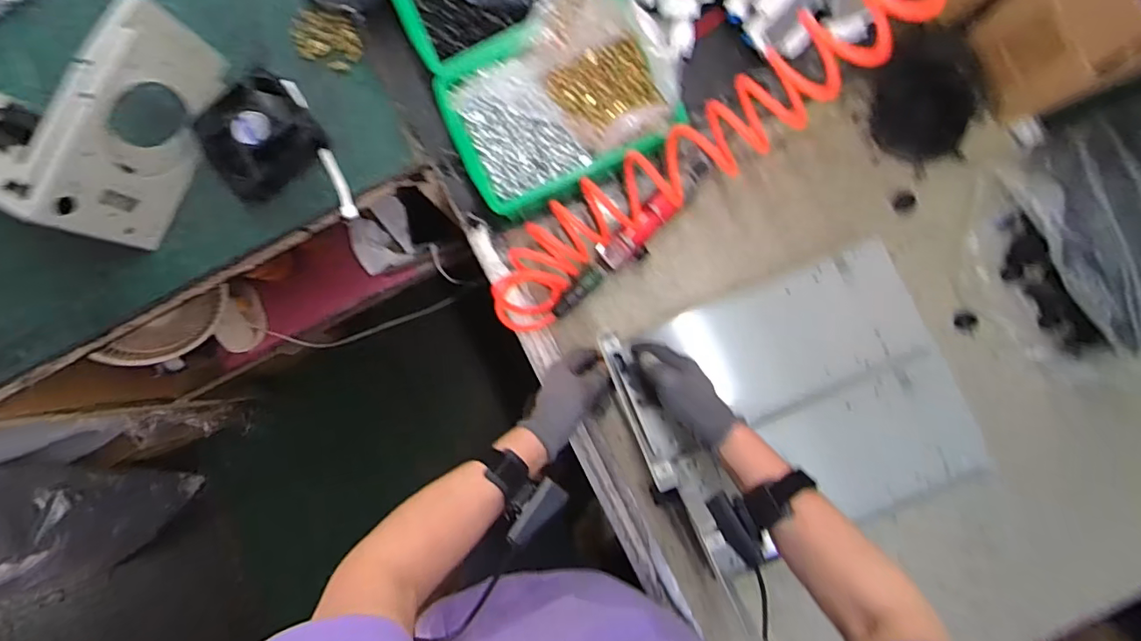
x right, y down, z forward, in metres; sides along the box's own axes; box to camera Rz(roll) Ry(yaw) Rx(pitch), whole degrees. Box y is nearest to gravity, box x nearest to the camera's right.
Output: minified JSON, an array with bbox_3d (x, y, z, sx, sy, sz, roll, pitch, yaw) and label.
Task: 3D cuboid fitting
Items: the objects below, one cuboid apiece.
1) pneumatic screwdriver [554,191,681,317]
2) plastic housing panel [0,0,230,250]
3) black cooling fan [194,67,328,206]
[{"bbox_3d":[0.051,-0.078,0.643,0.187,0.038,0.044,-40,86,1],"label":"pneumatic screwdriver"},{"bbox_3d":[-0.635,-0.284,0.619,0.337,0.168,0.258,26,89,4],"label":"plastic housing panel"},{"bbox_3d":[-0.397,-0.235,0.669,0.137,0.044,0.130,-39,86,1],"label":"black cooling fan"}]

